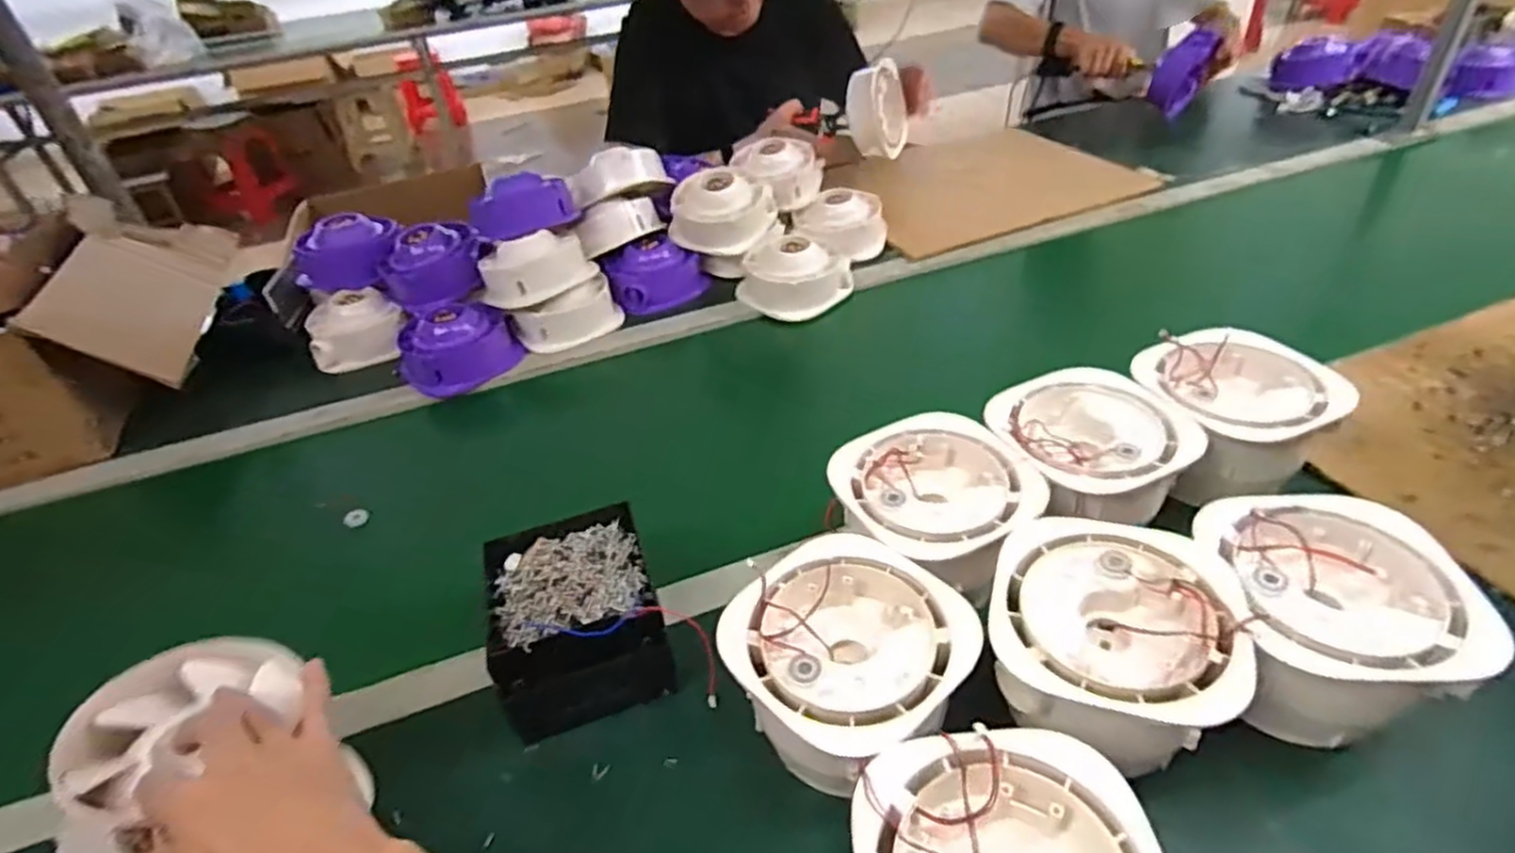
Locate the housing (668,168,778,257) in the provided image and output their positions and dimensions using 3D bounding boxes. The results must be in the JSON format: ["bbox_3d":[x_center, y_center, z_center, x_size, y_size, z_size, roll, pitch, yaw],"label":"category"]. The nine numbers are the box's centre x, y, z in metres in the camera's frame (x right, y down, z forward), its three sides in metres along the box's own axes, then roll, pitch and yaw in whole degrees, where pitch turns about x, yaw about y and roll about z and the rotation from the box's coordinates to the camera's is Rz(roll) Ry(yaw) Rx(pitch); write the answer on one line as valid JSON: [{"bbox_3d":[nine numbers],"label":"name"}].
[{"bbox_3d":[-0.056,-0.308,1.027,0.128,0.078,0.112,14,42,25],"label":"housing"}]

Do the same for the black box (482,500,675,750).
[{"bbox_3d":[-0.138,0.143,0.560,0.117,0.075,0.148,-15,38,-11],"label":"black box"}]

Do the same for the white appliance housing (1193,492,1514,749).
[{"bbox_3d":[0.354,0.124,0.468,0.128,0.098,0.130,0,38,8],"label":"white appliance housing"}]

